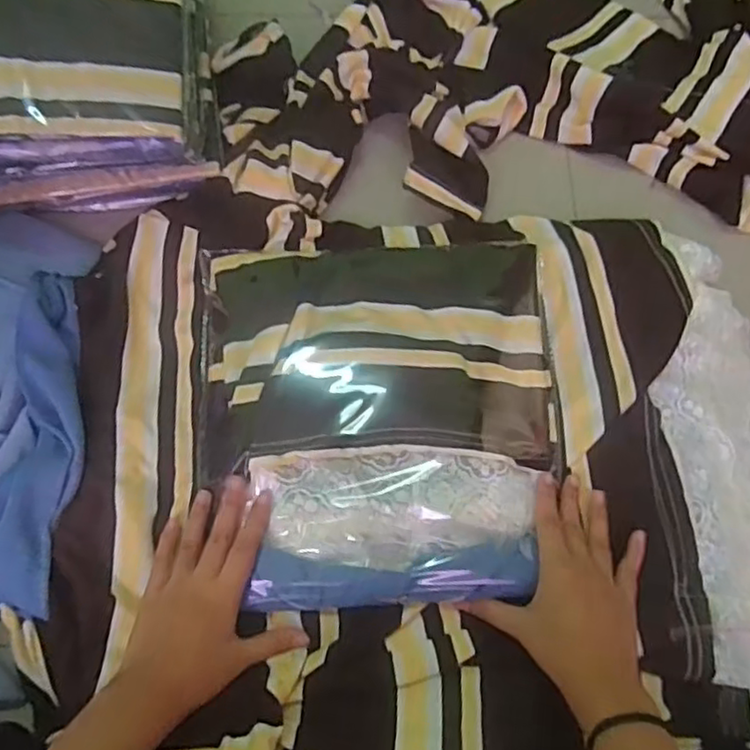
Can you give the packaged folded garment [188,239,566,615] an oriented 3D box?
[{"bbox_3d":[0.003,0.026,0.486,0.259,0.027,0.267,-1,71,-1],"label":"packaged folded garment"}]

